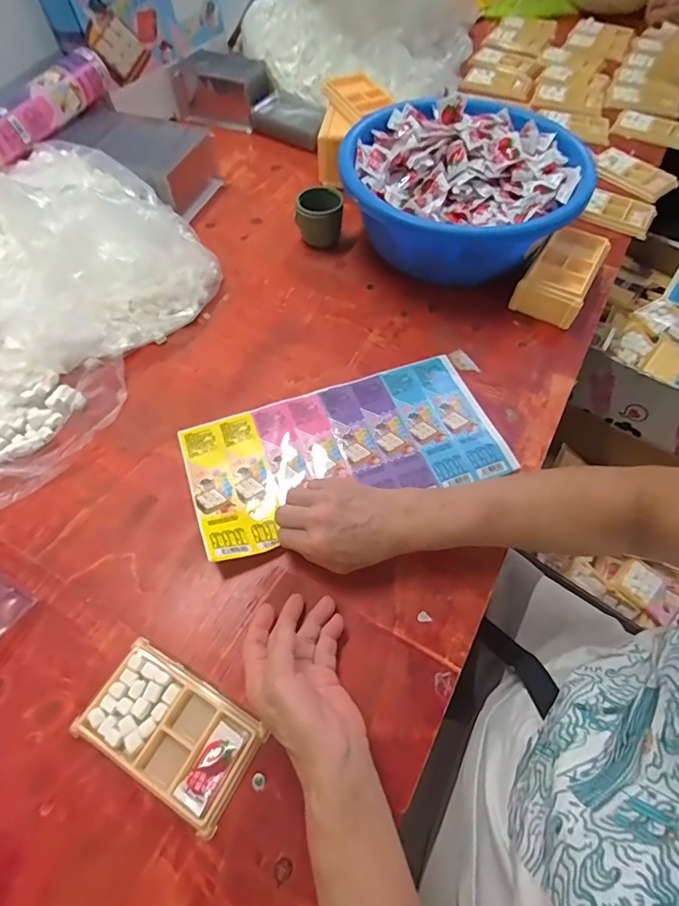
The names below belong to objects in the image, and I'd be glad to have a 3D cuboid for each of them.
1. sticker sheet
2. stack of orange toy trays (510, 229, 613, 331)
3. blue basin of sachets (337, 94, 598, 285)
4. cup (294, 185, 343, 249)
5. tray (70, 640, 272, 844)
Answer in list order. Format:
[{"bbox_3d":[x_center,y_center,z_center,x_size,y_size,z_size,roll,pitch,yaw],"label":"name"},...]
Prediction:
[{"bbox_3d":[0.006,-0.009,0.510,0.331,0.013,0.169,-17,61,-10],"label":"sticker sheet"},{"bbox_3d":[0.306,-0.243,0.631,0.081,0.056,0.145,32,63,16],"label":"stack of orange toy trays"},{"bbox_3d":[0.160,-0.354,0.651,0.305,0.130,0.296,0,60,0],"label":"blue basin of sachets"},{"bbox_3d":[-0.028,-0.343,0.679,0.064,0.064,0.062,7,59,2],"label":"cup"},{"bbox_3d":[-0.134,0.220,0.371,0.135,0.011,0.077,27,62,14],"label":"tray"}]

